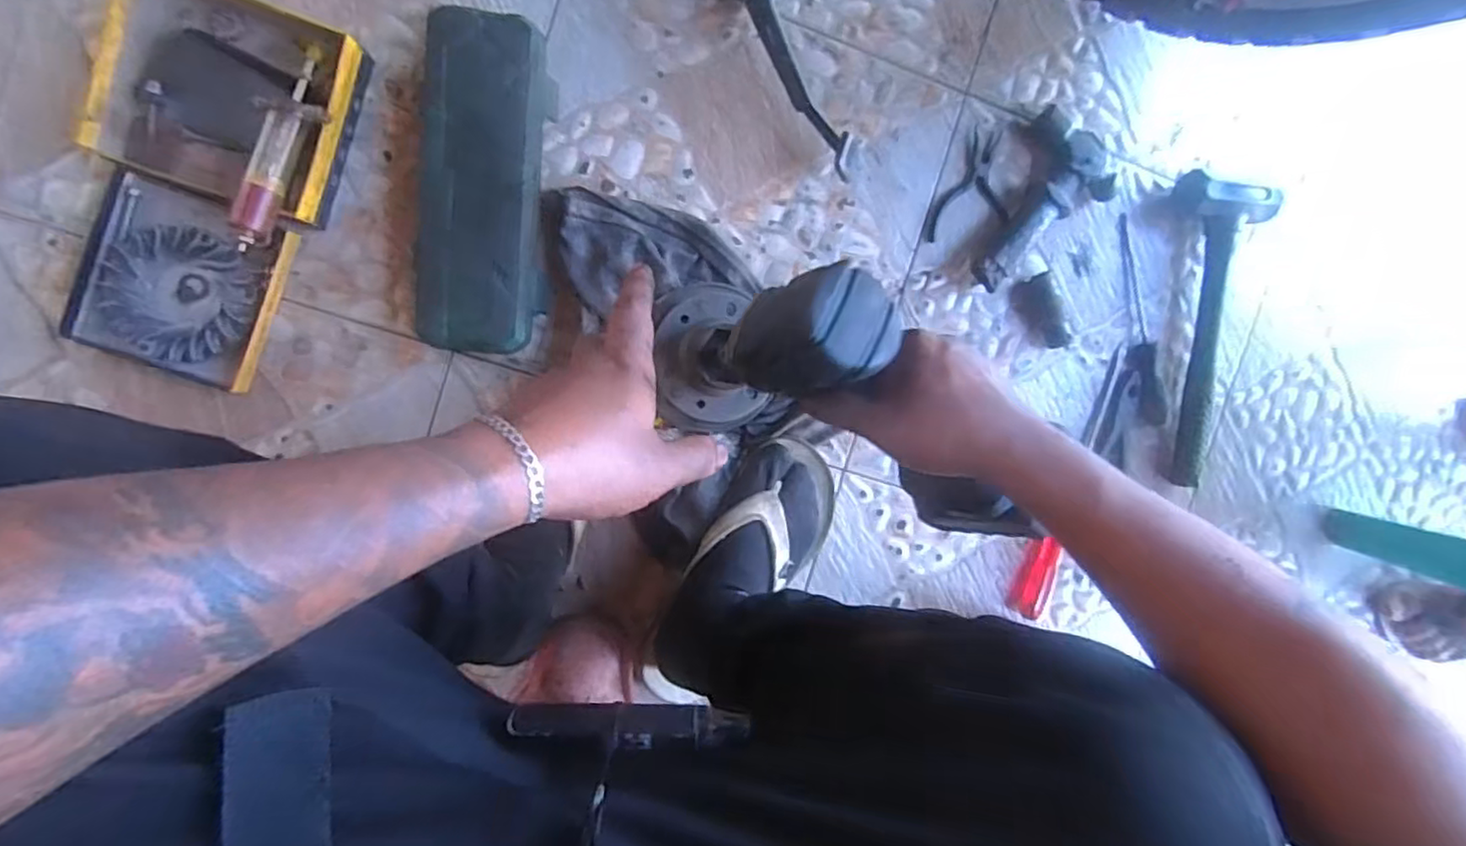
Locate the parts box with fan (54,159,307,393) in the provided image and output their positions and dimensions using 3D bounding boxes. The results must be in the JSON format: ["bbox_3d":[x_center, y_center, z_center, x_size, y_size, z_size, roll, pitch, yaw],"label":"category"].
[{"bbox_3d":[-0.480,-0.121,0.587,0.147,0.027,0.153,21,93,-9],"label":"parts box with fan"}]

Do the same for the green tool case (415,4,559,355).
[{"bbox_3d":[-0.220,-0.205,0.596,0.103,0.062,0.276,3,96,-8],"label":"green tool case"}]

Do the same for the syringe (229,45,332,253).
[{"bbox_3d":[-0.372,-0.226,0.541,0.045,0.030,0.168,25,92,-9],"label":"syringe"}]

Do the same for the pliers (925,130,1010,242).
[{"bbox_3d":[0.240,-0.245,0.689,0.084,0.008,0.104,-6,97,-7],"label":"pliers"}]

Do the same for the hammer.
[{"bbox_3d":[0.518,-0.094,0.721,0.095,0.042,0.337,0,96,-8],"label":"hammer"}]

